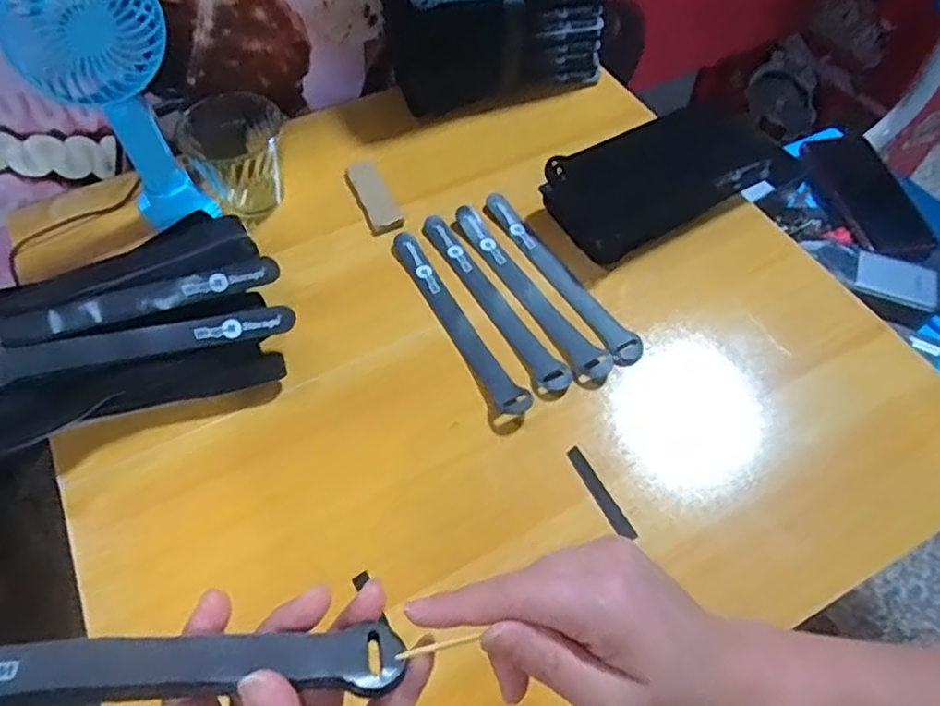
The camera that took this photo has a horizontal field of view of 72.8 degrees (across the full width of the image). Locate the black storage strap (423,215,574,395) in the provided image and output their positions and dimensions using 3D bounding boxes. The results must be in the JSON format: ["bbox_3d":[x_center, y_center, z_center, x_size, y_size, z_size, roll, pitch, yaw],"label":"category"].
[{"bbox_3d":[0.017,-0.045,0.515,0.024,0.011,0.202,-25,61,-15],"label":"black storage strap"}]

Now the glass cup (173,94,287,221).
[{"bbox_3d":[-0.207,-0.182,0.572,0.075,0.072,0.076,0,57,0],"label":"glass cup"}]

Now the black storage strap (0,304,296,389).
[{"bbox_3d":[-0.225,-0.006,0.439,0.199,0.009,0.026,-10,69,-13],"label":"black storage strap"}]

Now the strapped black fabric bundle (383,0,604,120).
[{"bbox_3d":[0.029,-0.350,0.651,0.229,0.104,0.122,-16,59,-10],"label":"strapped black fabric bundle"}]

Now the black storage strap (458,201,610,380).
[{"bbox_3d":[0.044,-0.055,0.515,0.028,0.005,0.199,-28,62,-17],"label":"black storage strap"}]

